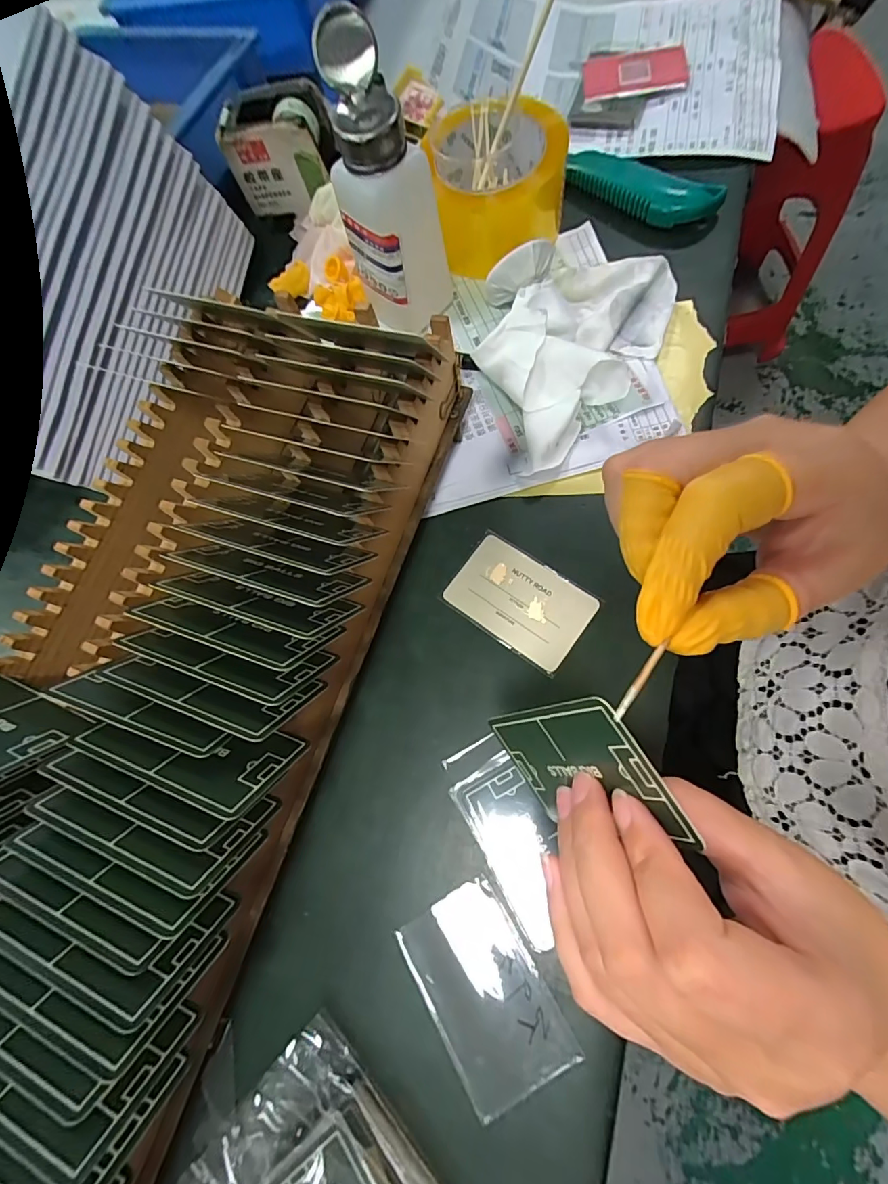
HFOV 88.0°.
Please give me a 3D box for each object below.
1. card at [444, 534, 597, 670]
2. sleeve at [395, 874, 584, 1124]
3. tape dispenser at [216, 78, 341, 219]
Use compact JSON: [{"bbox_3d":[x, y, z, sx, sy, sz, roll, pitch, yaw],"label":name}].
[{"bbox_3d":[0.047,0.005,0.290,0.083,0.004,0.053,35,82,17],"label":"card"},{"bbox_3d":[0.020,0.201,0.232,0.057,0.004,0.087,-33,70,-2],"label":"sleeve"},{"bbox_3d":[-0.129,-0.363,0.378,0.087,0.062,0.060,5,73,3],"label":"tape dispenser"}]

